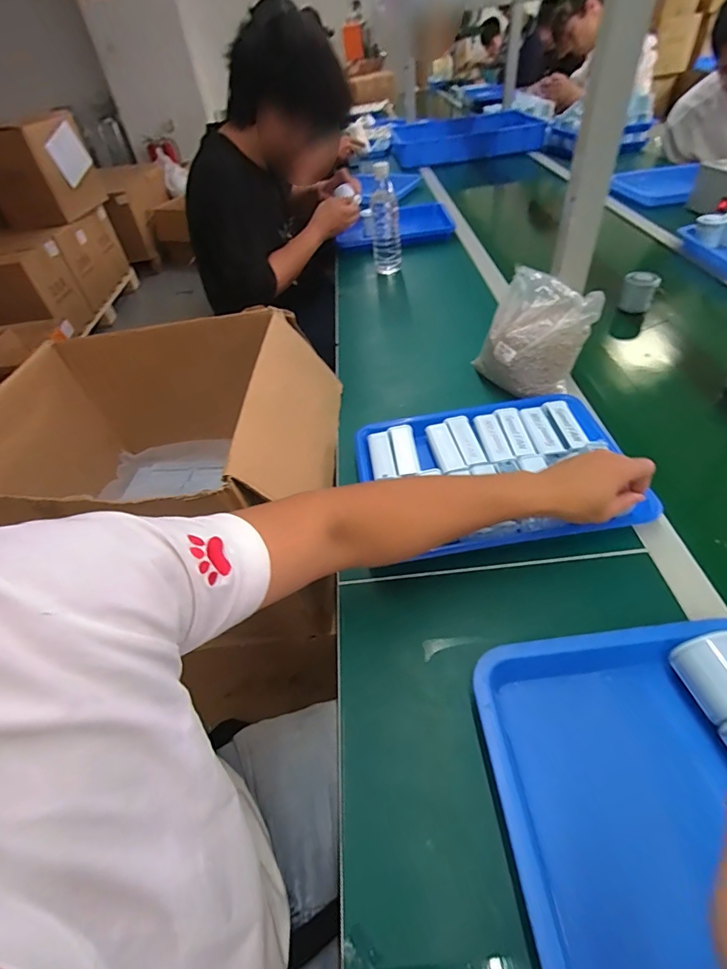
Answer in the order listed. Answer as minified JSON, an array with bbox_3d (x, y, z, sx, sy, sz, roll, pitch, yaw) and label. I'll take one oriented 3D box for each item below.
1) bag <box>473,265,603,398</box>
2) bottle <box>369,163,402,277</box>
[{"bbox_3d":[0.250,-0.225,0.678,0.112,0.128,0.147,-23,47,-14],"label":"bag"},{"bbox_3d":[0.051,-0.634,1.076,0.073,0.213,0.070,-3,46,4],"label":"bottle"}]

